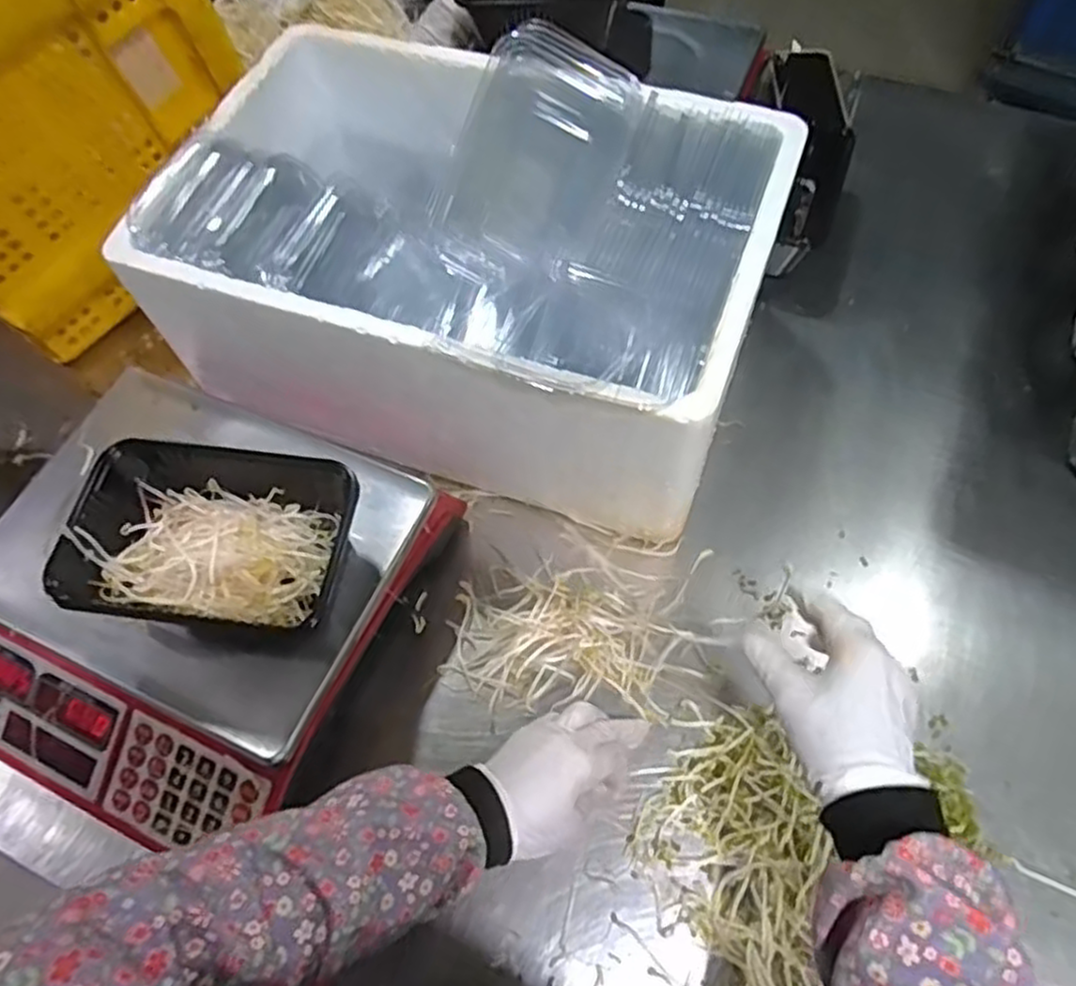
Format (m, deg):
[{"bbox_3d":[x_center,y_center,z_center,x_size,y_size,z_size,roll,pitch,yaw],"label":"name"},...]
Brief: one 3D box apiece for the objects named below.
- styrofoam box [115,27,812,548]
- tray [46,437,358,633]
[{"bbox_3d":[-0.053,-0.196,0.654,0.486,0.211,0.343,22,66,14],"label":"styrofoam box"},{"bbox_3d":[-0.214,0.037,0.509,0.184,0.071,0.126,5,63,5],"label":"tray"}]

